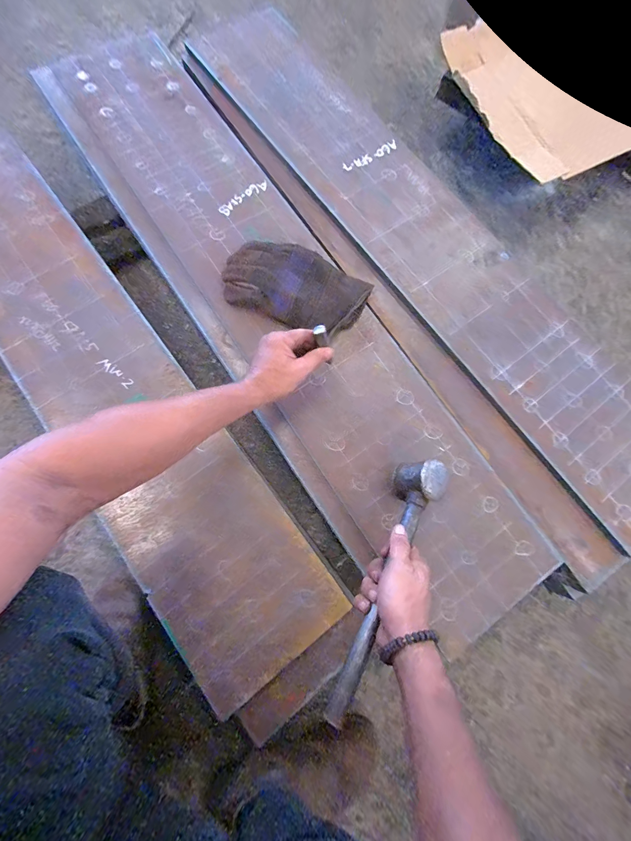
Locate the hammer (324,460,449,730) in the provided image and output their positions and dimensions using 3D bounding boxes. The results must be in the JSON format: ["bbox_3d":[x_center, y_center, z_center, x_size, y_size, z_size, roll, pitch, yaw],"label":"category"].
[{"bbox_3d":[0.082,0.179,0.392,0.059,0.043,0.298,29,71,5],"label":"hammer"}]

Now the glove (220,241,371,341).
[{"bbox_3d":[-0.035,-0.215,0.530,0.237,0.039,0.140,17,79,3],"label":"glove"}]

